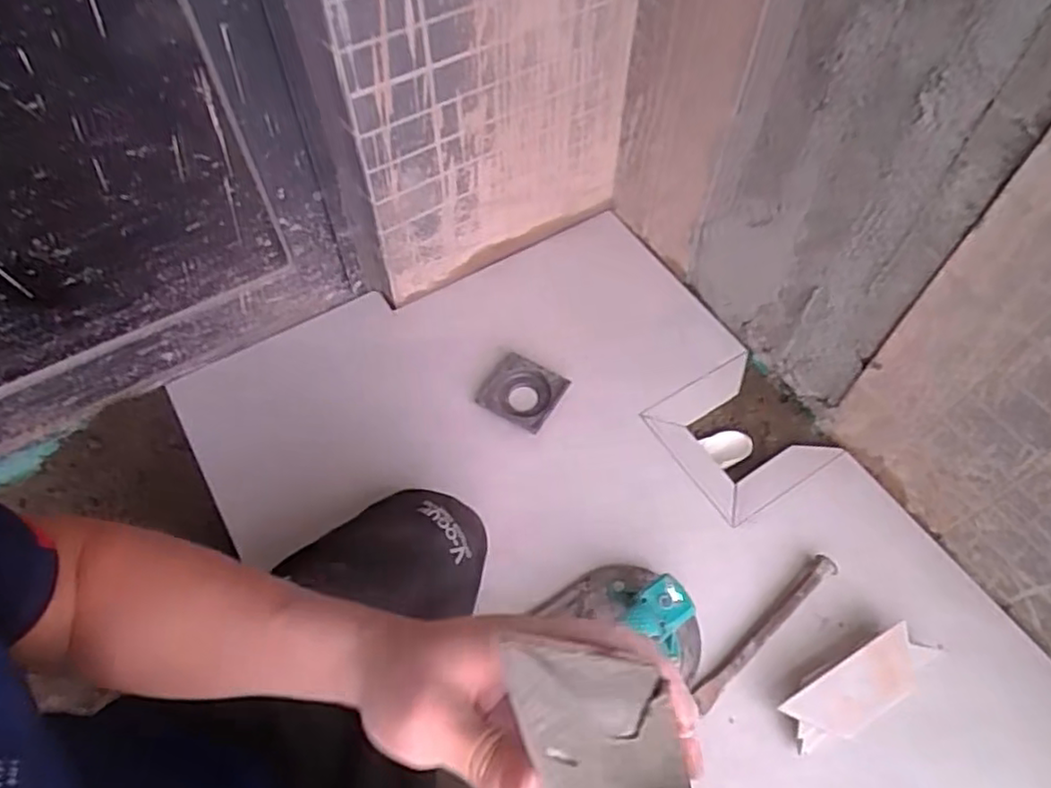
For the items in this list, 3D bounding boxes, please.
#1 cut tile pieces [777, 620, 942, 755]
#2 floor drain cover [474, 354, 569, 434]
[{"bbox_3d":[0.365,0.315,0.728,0.184,0.032,0.067,-23,61,-14],"label":"cut tile pieces"},{"bbox_3d":[-0.004,-0.005,0.924,0.097,0.014,0.094,27,62,16],"label":"floor drain cover"}]

